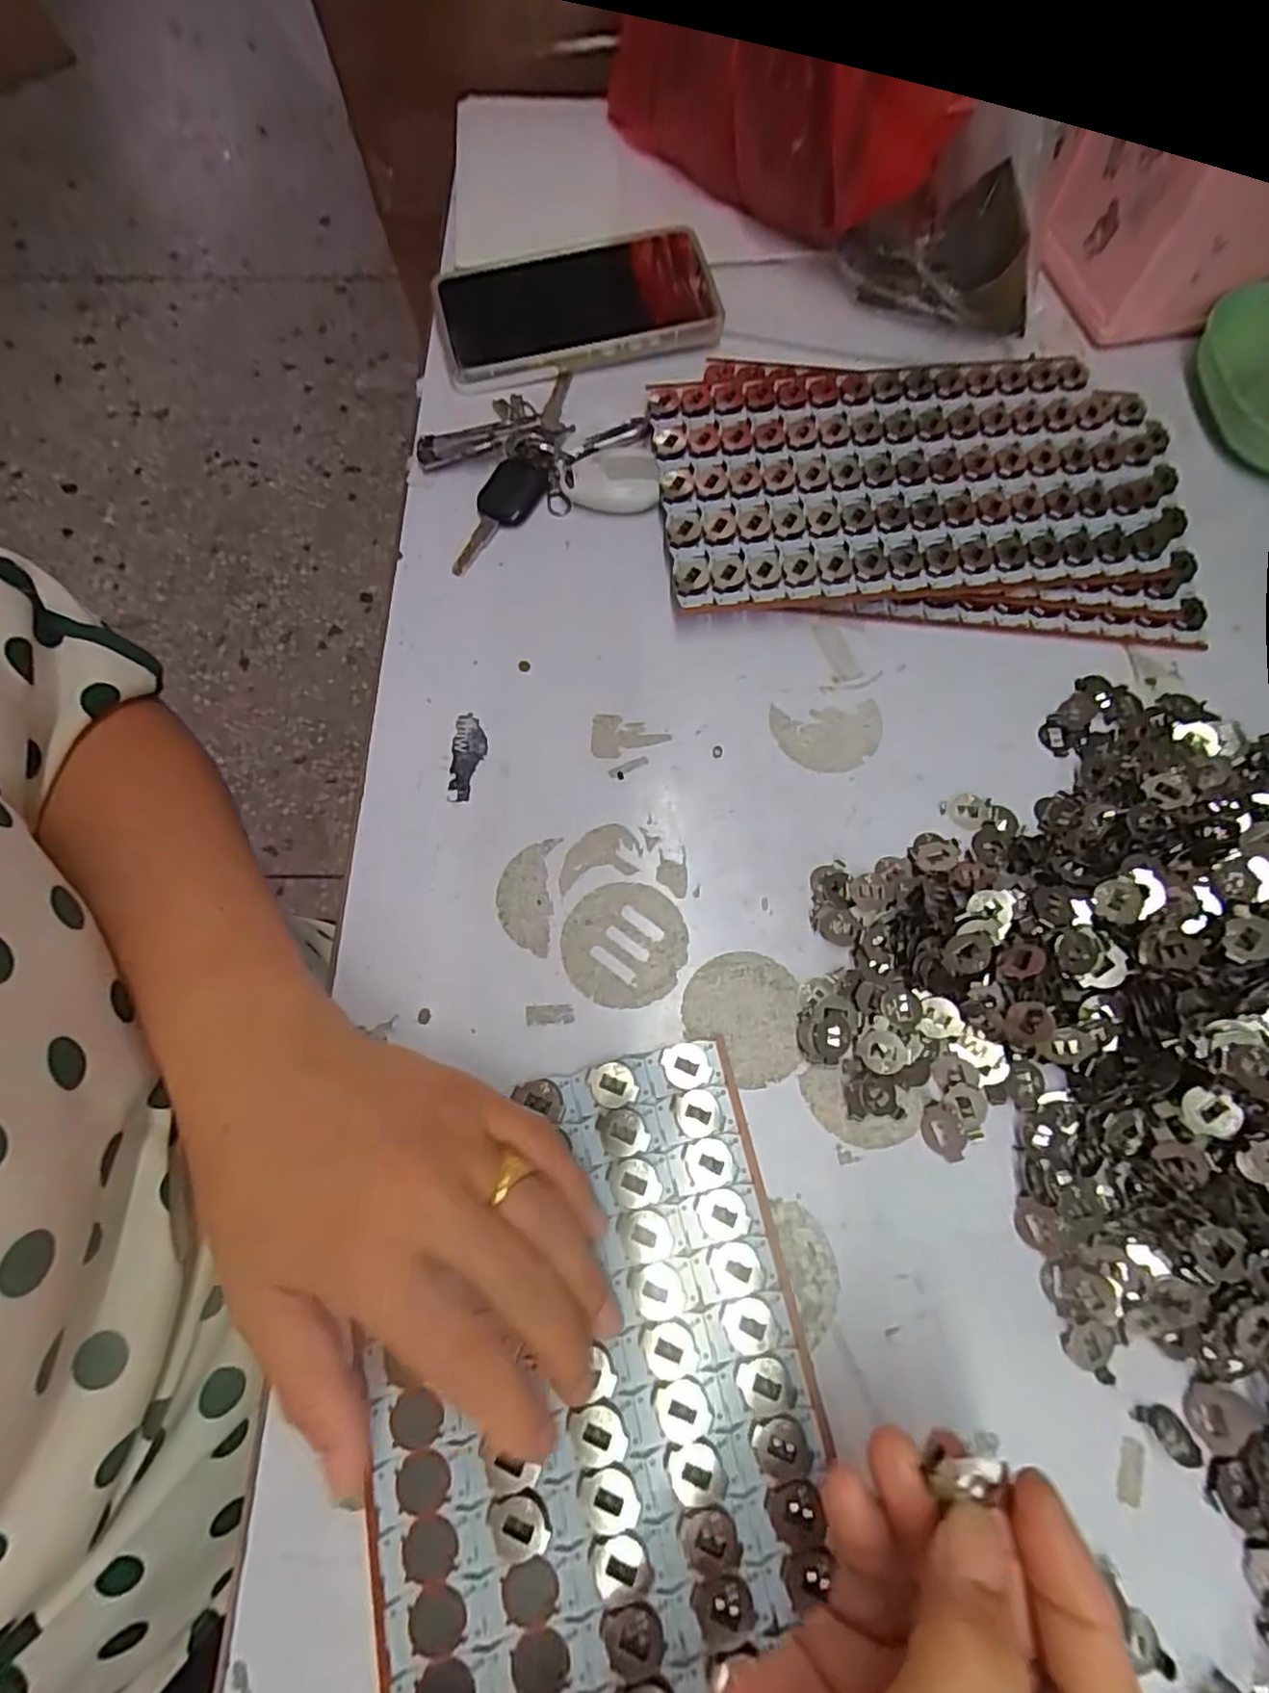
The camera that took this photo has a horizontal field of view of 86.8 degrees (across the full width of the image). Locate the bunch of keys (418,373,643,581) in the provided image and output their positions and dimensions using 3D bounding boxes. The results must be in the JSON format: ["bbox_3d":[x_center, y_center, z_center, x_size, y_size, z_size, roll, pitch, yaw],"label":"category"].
[{"bbox_3d":[-0.068,-0.217,0.371,0.128,0.022,0.089,-43,76,-14],"label":"bunch of keys"}]

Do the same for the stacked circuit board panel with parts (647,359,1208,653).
[{"bbox_3d":[0.152,-0.190,0.360,0.272,0.023,0.162,2,70,0],"label":"stacked circuit board panel with parts"}]

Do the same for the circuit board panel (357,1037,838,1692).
[{"bbox_3d":[-0.015,0.193,0.234,0.154,0.006,0.211,-13,71,-5],"label":"circuit board panel"}]

